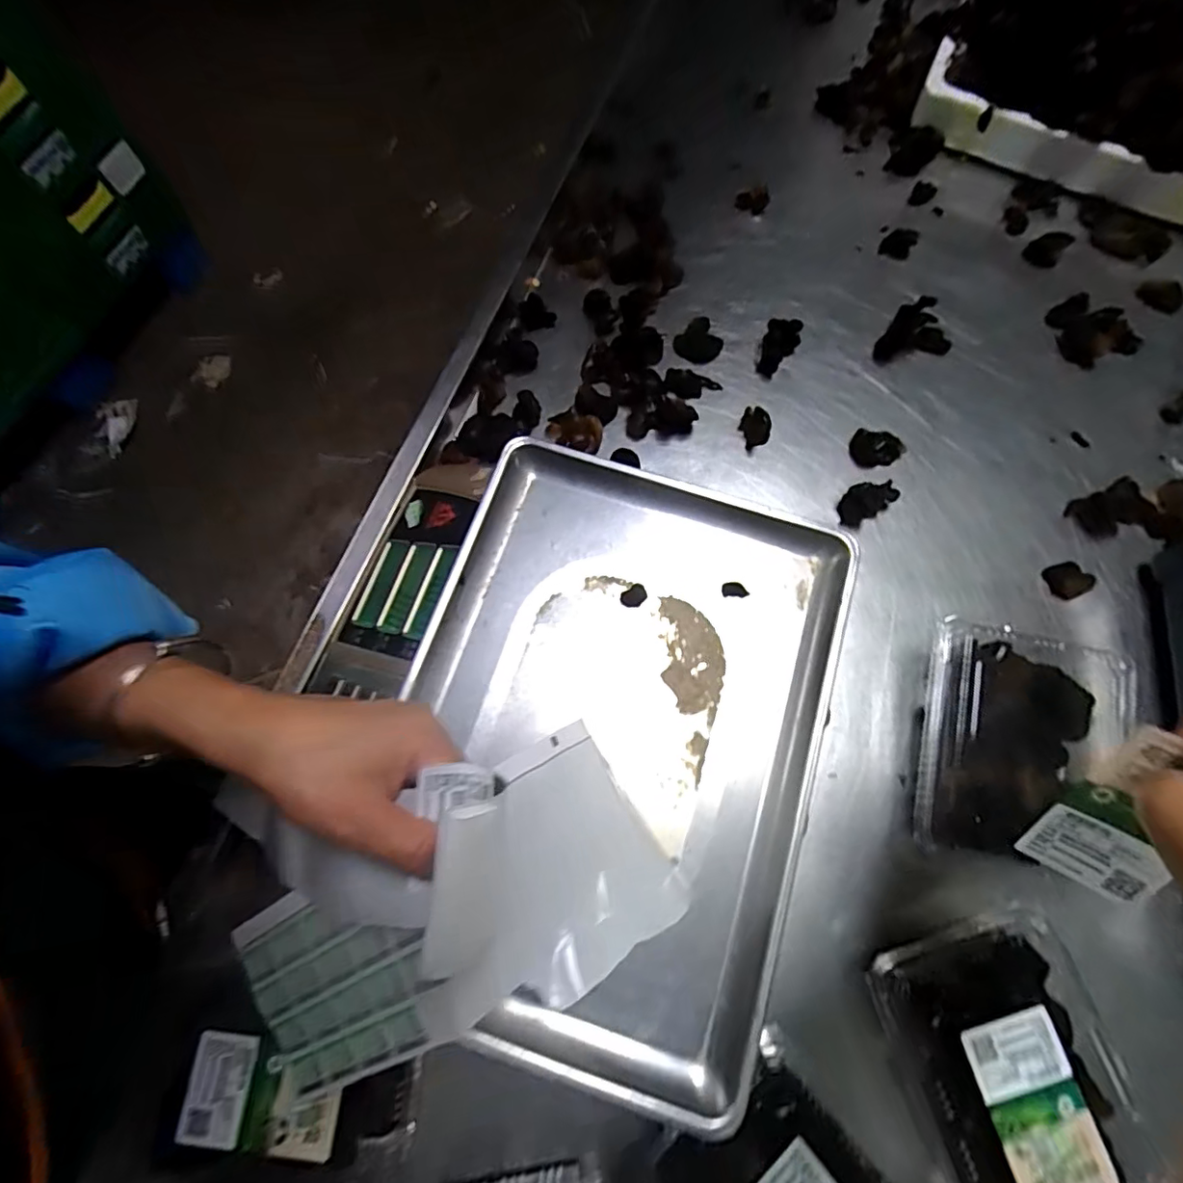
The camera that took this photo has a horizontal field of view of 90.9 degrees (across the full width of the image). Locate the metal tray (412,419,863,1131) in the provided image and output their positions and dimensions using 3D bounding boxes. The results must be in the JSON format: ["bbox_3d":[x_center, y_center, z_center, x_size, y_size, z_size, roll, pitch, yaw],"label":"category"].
[{"bbox_3d":[0.012,0.084,0.348,0.241,0.018,0.335,16,73,4],"label":"metal tray"}]

